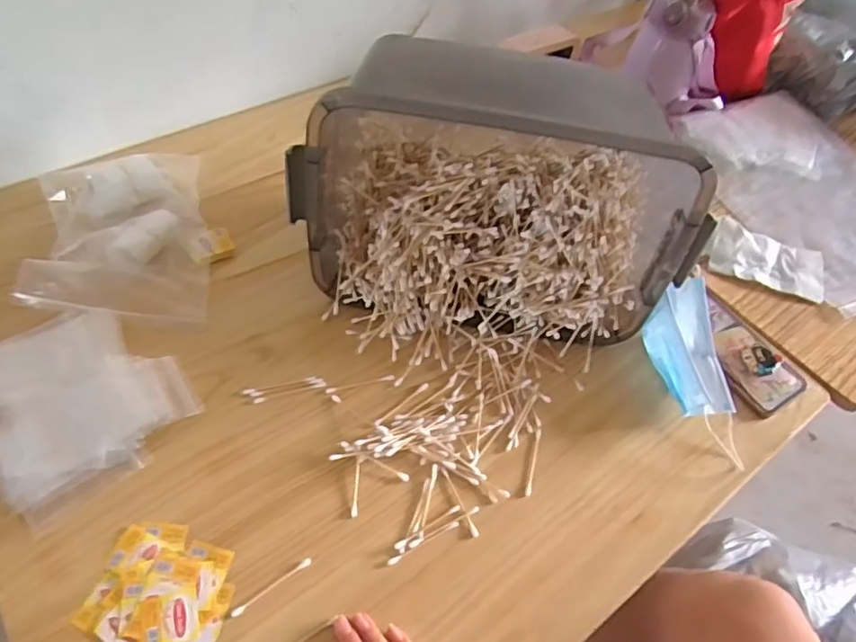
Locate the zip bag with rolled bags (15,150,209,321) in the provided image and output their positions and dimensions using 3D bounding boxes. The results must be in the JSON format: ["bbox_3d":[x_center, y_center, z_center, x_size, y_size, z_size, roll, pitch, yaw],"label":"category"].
[{"bbox_3d":[-0.344,-0.108,0.693,0.186,0.050,0.247,-3,53,-9],"label":"zip bag with rolled bags"}]

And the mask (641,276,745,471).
[{"bbox_3d":[0.294,0.050,0.658,0.086,0.062,0.200,-7,54,-12],"label":"mask"}]

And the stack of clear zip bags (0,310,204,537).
[{"bbox_3d":[-0.335,0.069,0.579,0.183,0.018,0.170,44,59,14],"label":"stack of clear zip bags"}]

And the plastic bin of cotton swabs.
[{"bbox_3d":[0.073,-0.124,0.654,0.405,0.244,0.230,12,53,3],"label":"plastic bin of cotton swabs"}]

